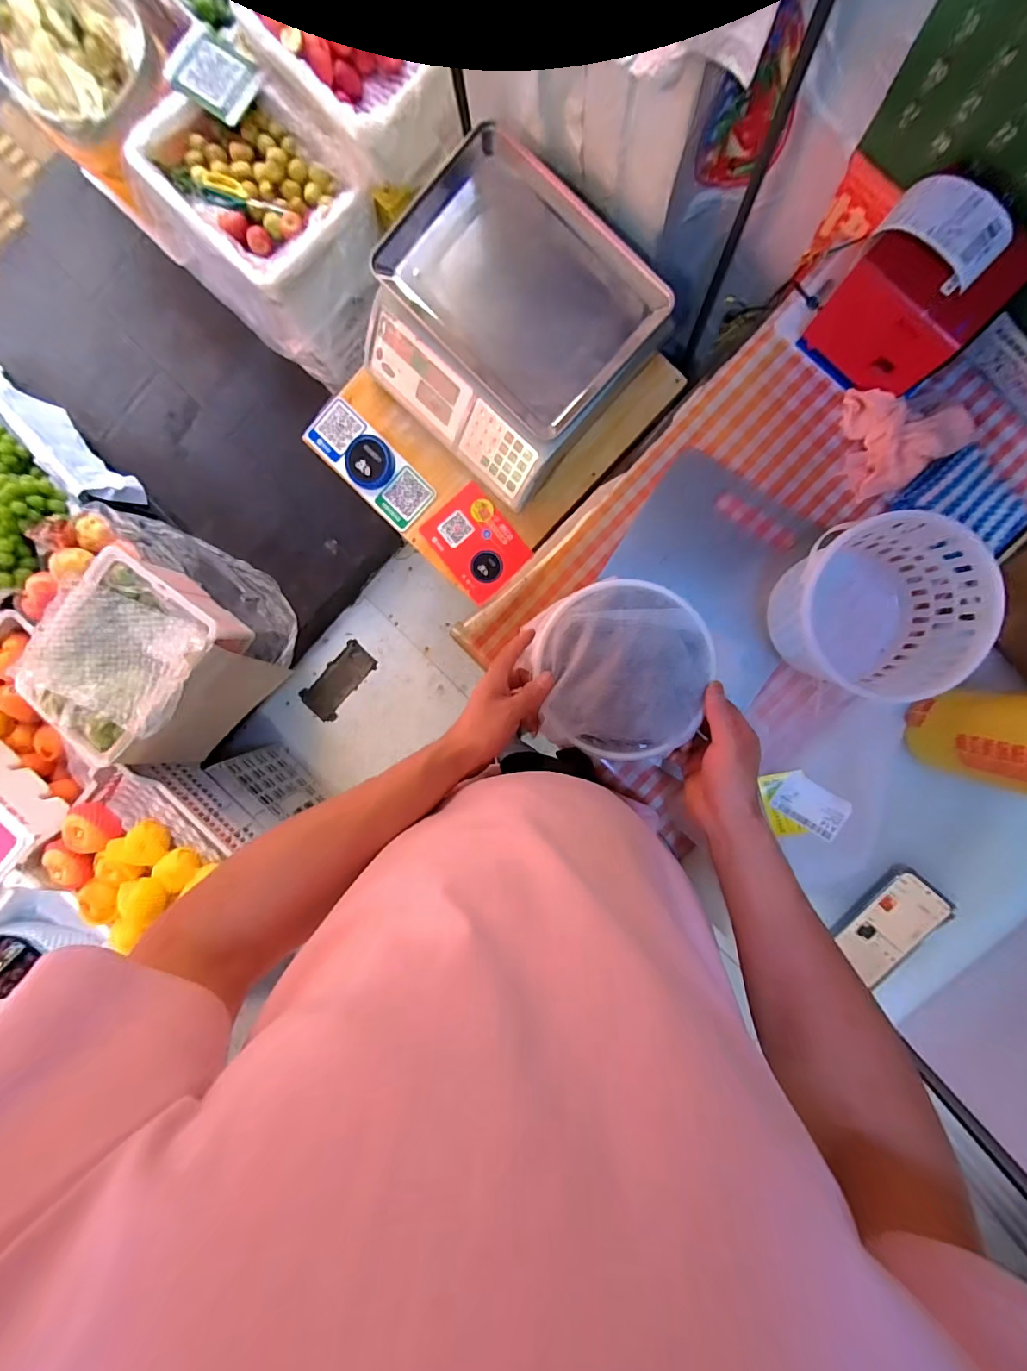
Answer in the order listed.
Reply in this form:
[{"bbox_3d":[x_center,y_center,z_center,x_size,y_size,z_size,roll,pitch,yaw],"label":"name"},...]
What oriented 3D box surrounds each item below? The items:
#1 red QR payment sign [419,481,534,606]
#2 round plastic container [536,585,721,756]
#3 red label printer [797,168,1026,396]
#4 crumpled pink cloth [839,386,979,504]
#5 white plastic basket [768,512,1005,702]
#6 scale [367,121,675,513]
[{"bbox_3d":[-0.060,-0.225,0.766,0.118,0.011,0.151,-40,89,6],"label":"red QR payment sign"},{"bbox_3d":[0.104,-0.014,0.469,0.169,0.035,0.168,5,94,5],"label":"round plastic container"},{"bbox_3d":[0.396,-0.387,0.478,0.133,0.121,0.119,39,96,2],"label":"red label printer"},{"bbox_3d":[0.421,-0.284,0.532,0.118,0.041,0.119,-30,90,6],"label":"crumpled pink cloth"},{"bbox_3d":[0.372,-0.078,0.508,0.170,0.108,0.169,-4,93,6],"label":"white plastic basket"},{"bbox_3d":[-0.017,-0.495,0.663,0.356,0.113,0.326,43,96,2],"label":"scale"}]

